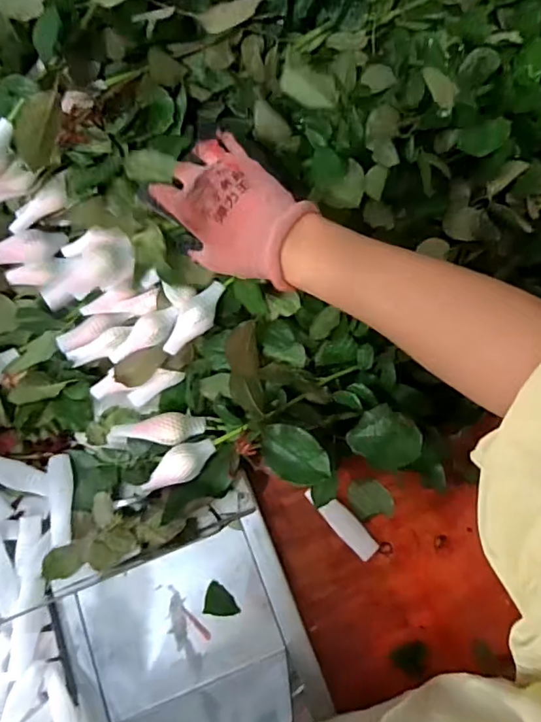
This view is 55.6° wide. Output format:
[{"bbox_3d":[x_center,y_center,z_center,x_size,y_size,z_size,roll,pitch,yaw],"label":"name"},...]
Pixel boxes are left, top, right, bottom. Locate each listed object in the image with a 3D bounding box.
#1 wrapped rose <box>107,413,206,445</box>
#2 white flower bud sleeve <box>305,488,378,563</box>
[{"bbox_3d":[-0.114,0.071,0.526,0.094,0.030,0.029,0,73,2],"label":"wrapped rose"},{"bbox_3d":[0.073,0.164,0.526,0.024,0.010,0.087,-39,76,-9],"label":"white flower bud sleeve"}]

